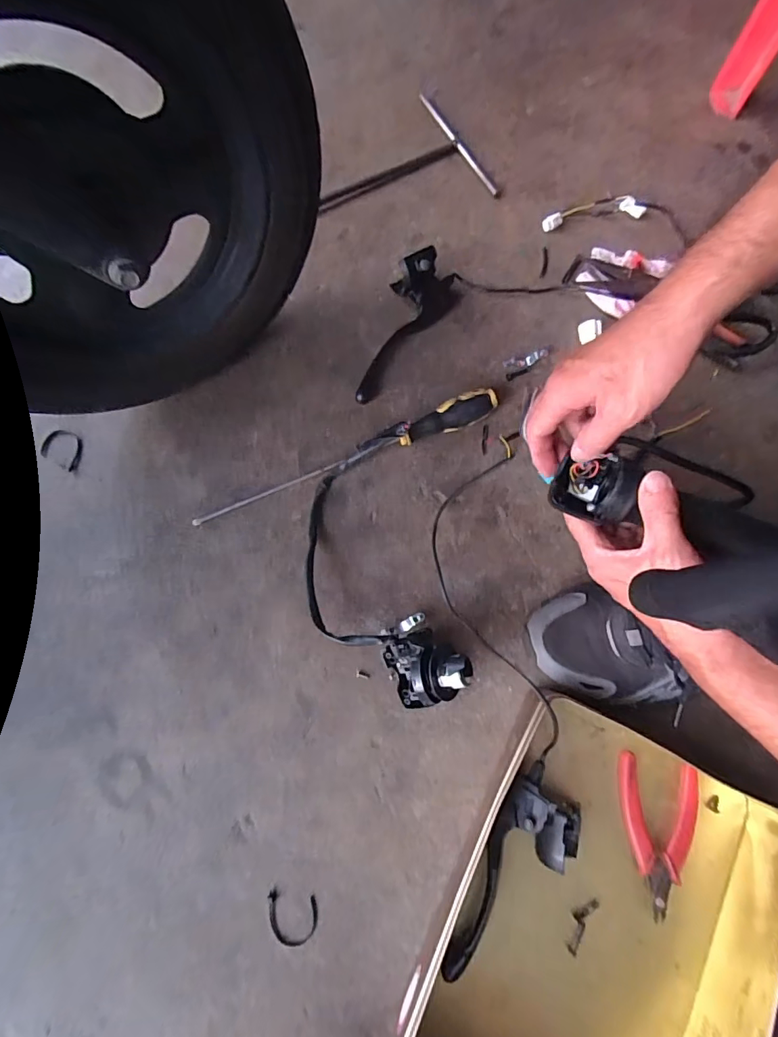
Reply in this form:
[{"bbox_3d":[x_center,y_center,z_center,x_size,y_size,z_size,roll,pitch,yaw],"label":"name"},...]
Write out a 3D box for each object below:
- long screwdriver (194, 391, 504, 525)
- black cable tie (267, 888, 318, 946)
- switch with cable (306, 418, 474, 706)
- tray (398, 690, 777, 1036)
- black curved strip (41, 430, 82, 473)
[{"bbox_3d":[-0.044,-0.062,0.486,0.334,0.030,0.026,-22,75,-4],"label":"long screwdriver"},{"bbox_3d":[-0.084,0.341,0.397,0.045,0.004,0.038,10,75,5],"label":"black cable tie"},{"bbox_3d":[-0.017,0.050,0.437,0.134,0.068,0.248,-12,74,-1],"label":"switch with cable"},{"bbox_3d":[0.160,0.324,0.361,0.225,0.061,0.297,24,77,8],"label":"tray"},{"bbox_3d":[-0.364,-0.080,0.521,0.062,0.004,0.039,24,93,17],"label":"black curved strip"}]

